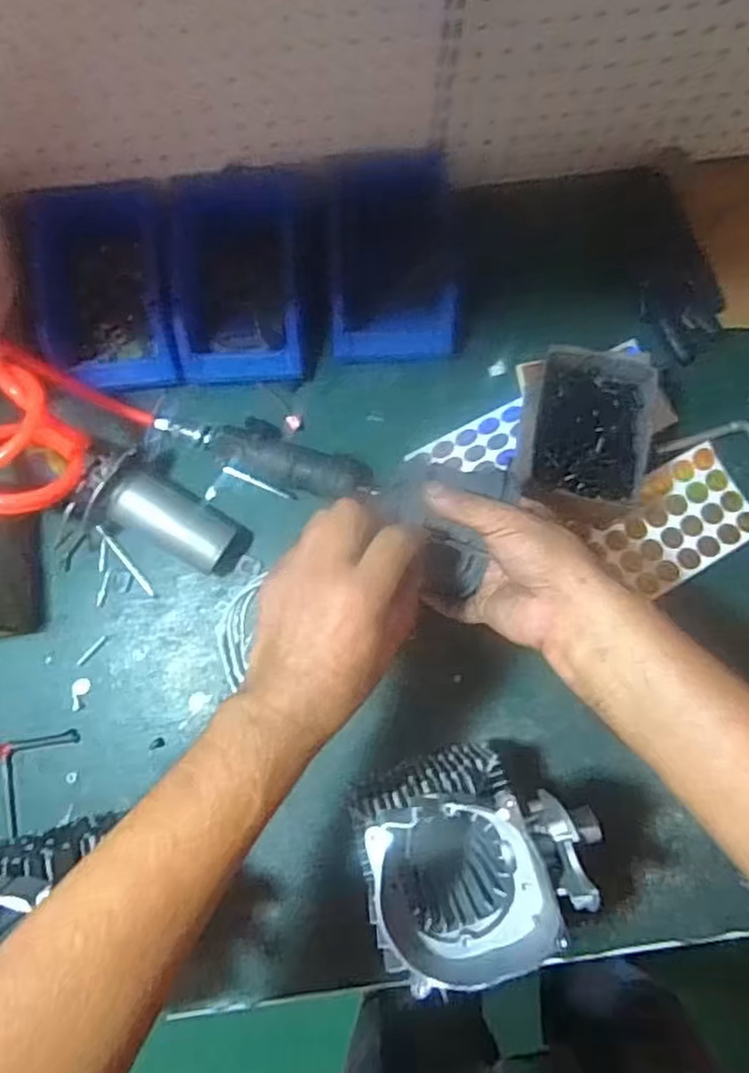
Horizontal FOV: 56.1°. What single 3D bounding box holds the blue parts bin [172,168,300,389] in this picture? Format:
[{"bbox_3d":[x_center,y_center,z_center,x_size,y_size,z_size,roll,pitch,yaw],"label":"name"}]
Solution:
[{"bbox_3d":[-0.130,-0.248,0.672,0.123,0.070,0.184,0,80,-1],"label":"blue parts bin"}]

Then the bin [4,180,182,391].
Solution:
[{"bbox_3d":[-0.252,-0.231,0.660,0.131,0.120,0.169,-6,80,-2],"label":"bin"}]

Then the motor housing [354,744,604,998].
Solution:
[{"bbox_3d":[0.064,0.238,0.529,0.133,0.181,0.117,-12,81,-3],"label":"motor housing"}]

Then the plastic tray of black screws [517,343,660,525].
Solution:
[{"bbox_3d":[0.187,-0.087,0.626,0.109,0.043,0.150,12,80,1],"label":"plastic tray of black screws"}]

